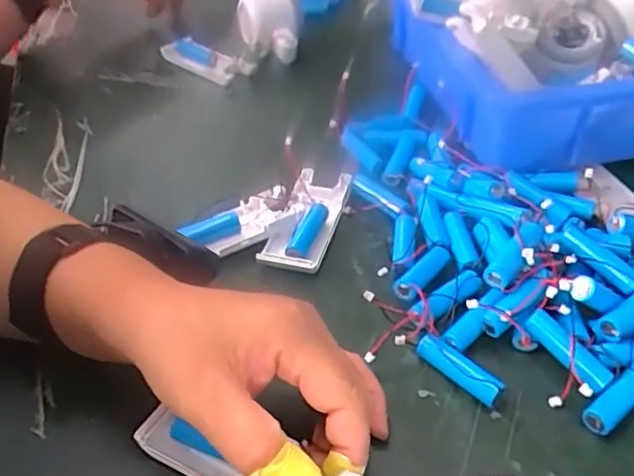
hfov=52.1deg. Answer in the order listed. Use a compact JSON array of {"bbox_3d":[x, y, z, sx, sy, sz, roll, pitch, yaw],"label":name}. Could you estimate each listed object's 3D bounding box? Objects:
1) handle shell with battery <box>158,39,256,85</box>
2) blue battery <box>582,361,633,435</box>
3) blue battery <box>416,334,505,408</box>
[{"bbox_3d":[-0.112,-0.179,0.654,0.102,0.017,0.039,30,49,33],"label":"handle shell with battery"},{"bbox_3d":[0.154,0.081,0.330,0.050,0.014,0.014,-29,47,-29],"label":"blue battery"},{"bbox_3d":[0.075,0.070,0.346,0.014,0.013,0.051,-31,47,-30],"label":"blue battery"}]

